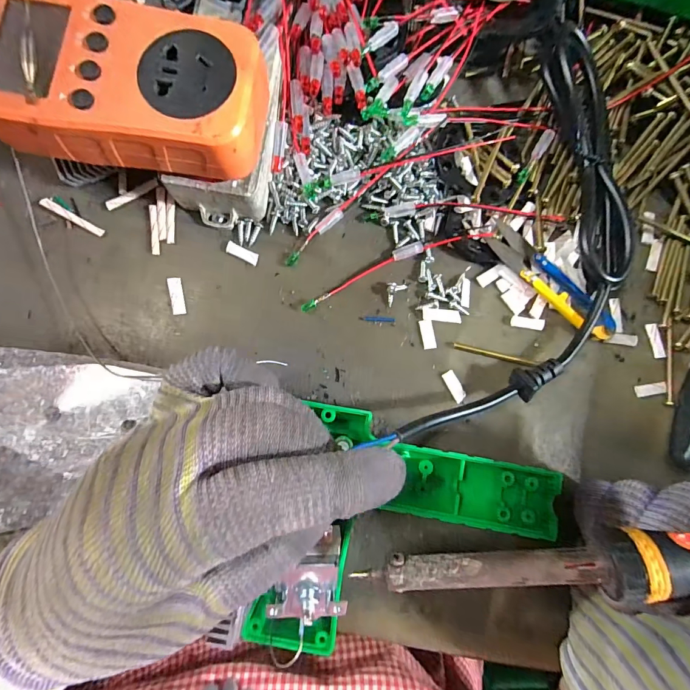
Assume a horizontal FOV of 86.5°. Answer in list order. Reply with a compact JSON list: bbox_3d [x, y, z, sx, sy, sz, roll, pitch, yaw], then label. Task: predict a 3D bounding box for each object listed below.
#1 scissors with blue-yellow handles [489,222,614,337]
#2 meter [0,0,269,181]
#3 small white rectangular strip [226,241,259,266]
[{"bbox_3d":[0.128,-0.038,0.228,0.094,0.011,0.024,38,83,0],"label":"scissors with blue-yellow handles"},{"bbox_3d":[-0.103,-0.121,0.170,0.128,0.029,0.071,5,84,-4],"label":"meter"},{"bbox_3d":[-0.062,-0.055,0.220,0.019,0.004,0.007,24,84,-2],"label":"small white rectangular strip"}]

